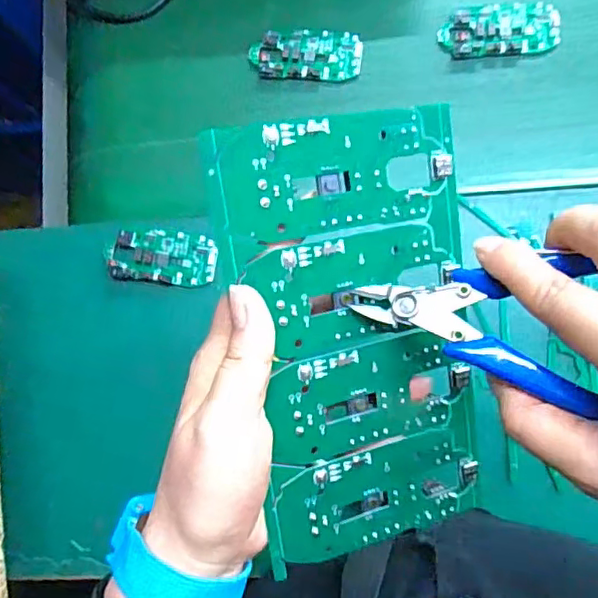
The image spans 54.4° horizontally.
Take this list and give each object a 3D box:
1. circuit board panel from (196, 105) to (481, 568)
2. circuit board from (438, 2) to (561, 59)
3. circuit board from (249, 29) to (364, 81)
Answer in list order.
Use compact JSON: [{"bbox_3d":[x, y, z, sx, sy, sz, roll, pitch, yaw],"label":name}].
[{"bbox_3d":[0.027,0.019,0.252,0.104,0.004,0.187,-12,103,-19],"label":"circuit board panel"},{"bbox_3d":[0.171,-0.231,0.498,0.097,0.006,0.048,-1,83,6],"label":"circuit board"},{"bbox_3d":[0.007,-0.215,0.514,0.096,0.012,0.044,3,84,6],"label":"circuit board"}]

